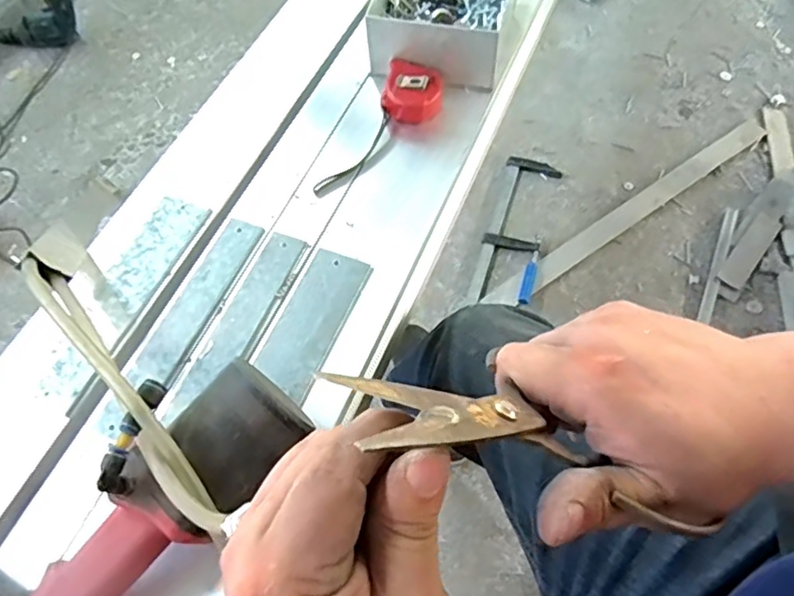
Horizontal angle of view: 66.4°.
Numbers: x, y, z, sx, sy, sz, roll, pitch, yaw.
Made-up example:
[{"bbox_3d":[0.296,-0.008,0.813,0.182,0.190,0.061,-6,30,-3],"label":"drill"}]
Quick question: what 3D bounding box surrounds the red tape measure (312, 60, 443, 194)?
[{"bbox_3d":[-0.012,-0.186,0.673,0.074,0.045,0.194,23,65,15],"label":"red tape measure"}]

